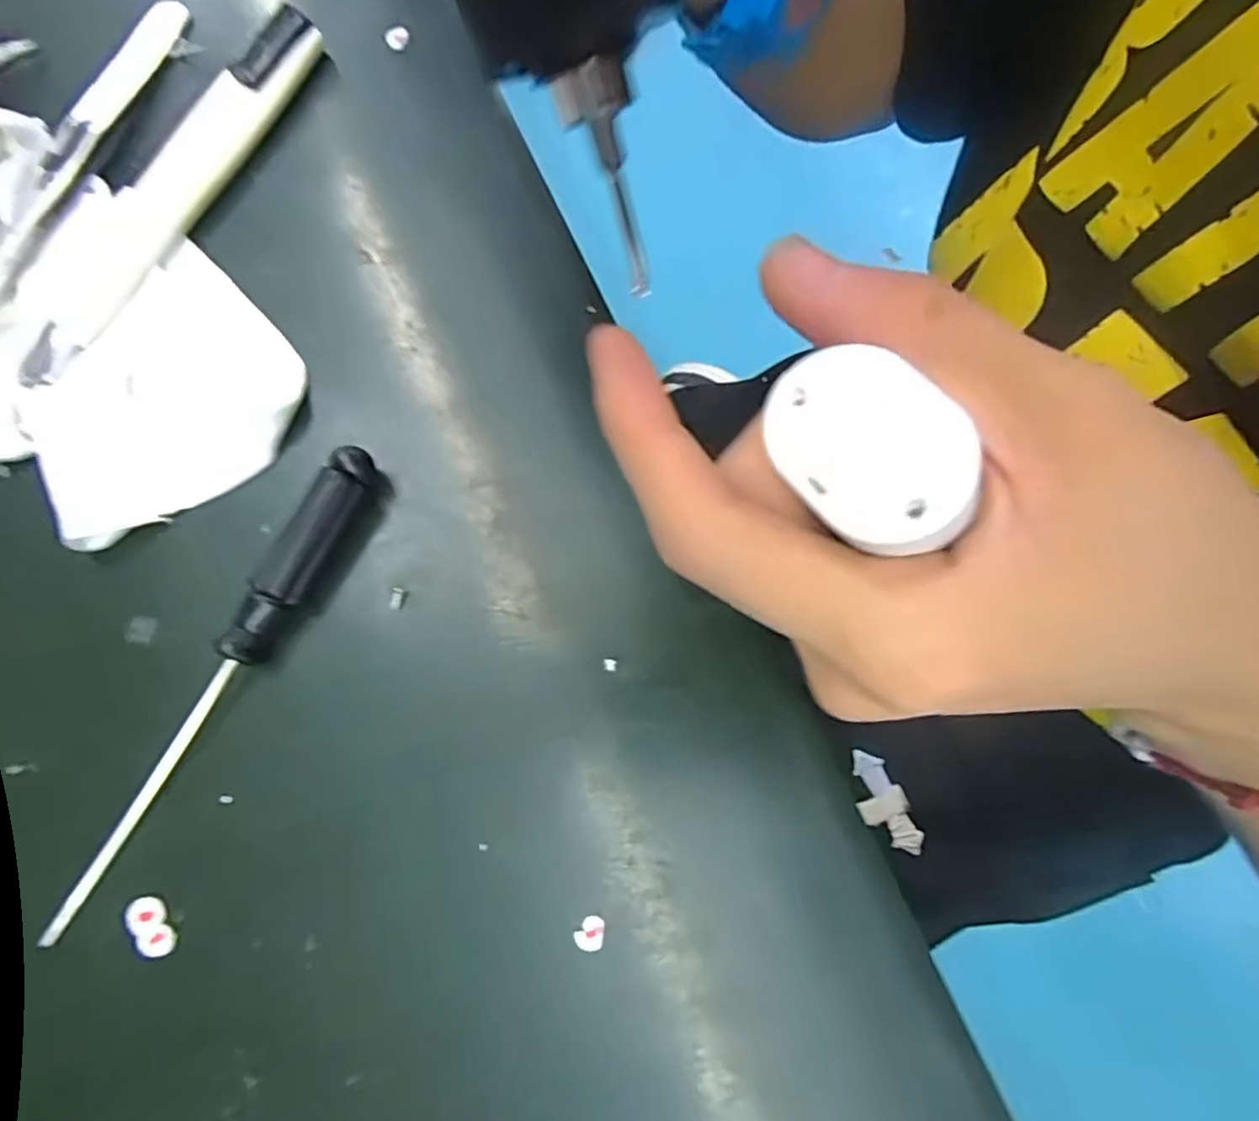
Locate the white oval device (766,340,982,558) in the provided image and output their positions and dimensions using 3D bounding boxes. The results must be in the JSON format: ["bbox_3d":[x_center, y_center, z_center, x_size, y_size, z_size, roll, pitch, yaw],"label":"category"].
[{"bbox_3d":[0.038,-0.017,0.106,0.023,0.011,0.034,-38,68,17],"label":"white oval device"}]

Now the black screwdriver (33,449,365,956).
[{"bbox_3d":[-0.101,0.029,0.165,0.012,0.013,0.131,25,78,8],"label":"black screwdriver"}]

